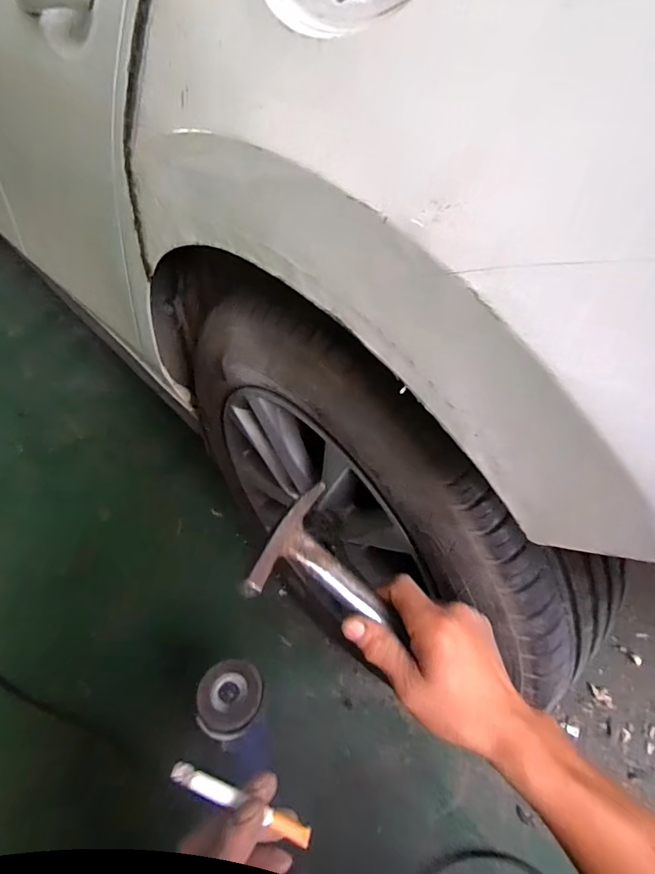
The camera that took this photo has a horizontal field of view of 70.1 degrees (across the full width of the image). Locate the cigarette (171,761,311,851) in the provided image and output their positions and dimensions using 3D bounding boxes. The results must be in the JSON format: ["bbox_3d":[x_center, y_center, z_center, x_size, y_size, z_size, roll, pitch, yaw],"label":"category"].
[{"bbox_3d":[-0.046,0.197,0.250,0.082,0.006,0.010,30,51,-2],"label":"cigarette"}]

